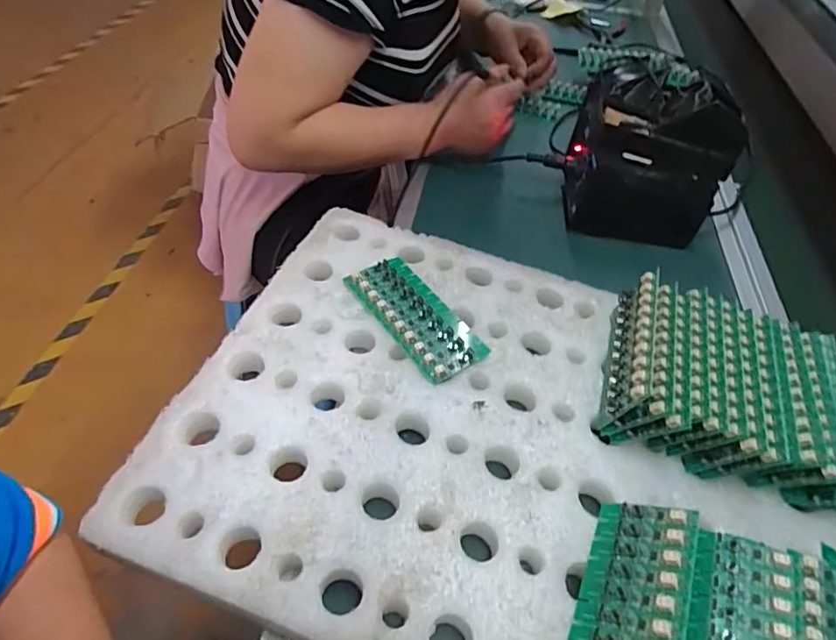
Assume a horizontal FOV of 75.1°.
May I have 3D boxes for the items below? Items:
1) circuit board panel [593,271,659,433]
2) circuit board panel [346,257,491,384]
[{"bbox_3d":[0.171,0.024,0.442,0.013,0.056,0.141,26,53,-2],"label":"circuit board panel"},{"bbox_3d":[-0.003,-0.005,0.478,0.060,0.007,0.137,-26,56,-27],"label":"circuit board panel"}]

